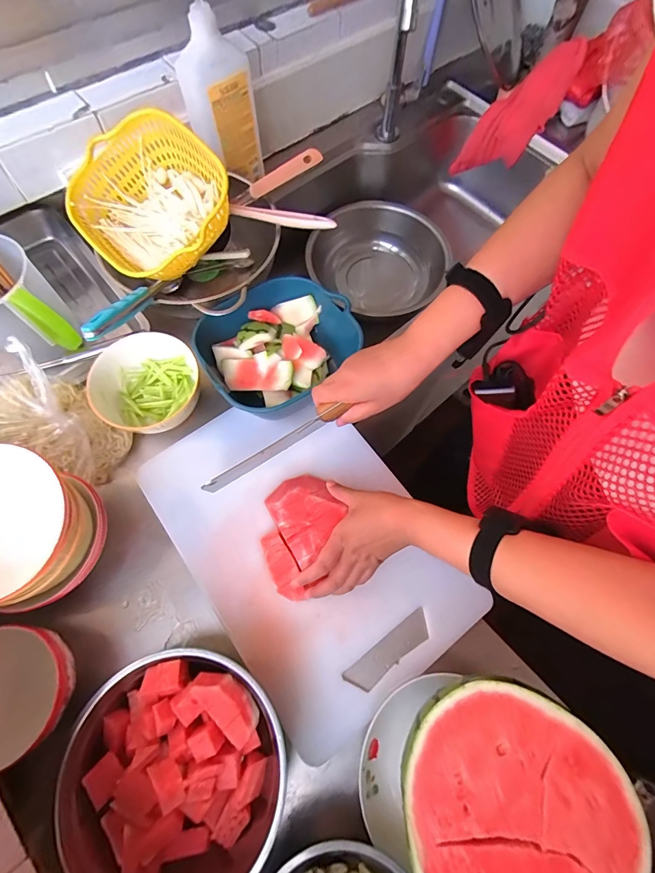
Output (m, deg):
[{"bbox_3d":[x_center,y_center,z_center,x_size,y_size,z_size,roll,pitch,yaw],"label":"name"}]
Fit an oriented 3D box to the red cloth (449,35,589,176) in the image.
[{"bbox_3d":[0.427,-0.712,0.866,0.299,0.069,0.115,-37,68,30],"label":"red cloth"}]

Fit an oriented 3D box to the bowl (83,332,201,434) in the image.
[{"bbox_3d":[-0.251,-0.065,0.550,0.142,0.064,0.137,1,68,-2],"label":"bowl"}]

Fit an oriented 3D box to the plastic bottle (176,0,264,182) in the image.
[{"bbox_3d":[-0.173,-0.542,0.594,0.100,0.244,0.092,41,72,13],"label":"plastic bottle"}]

